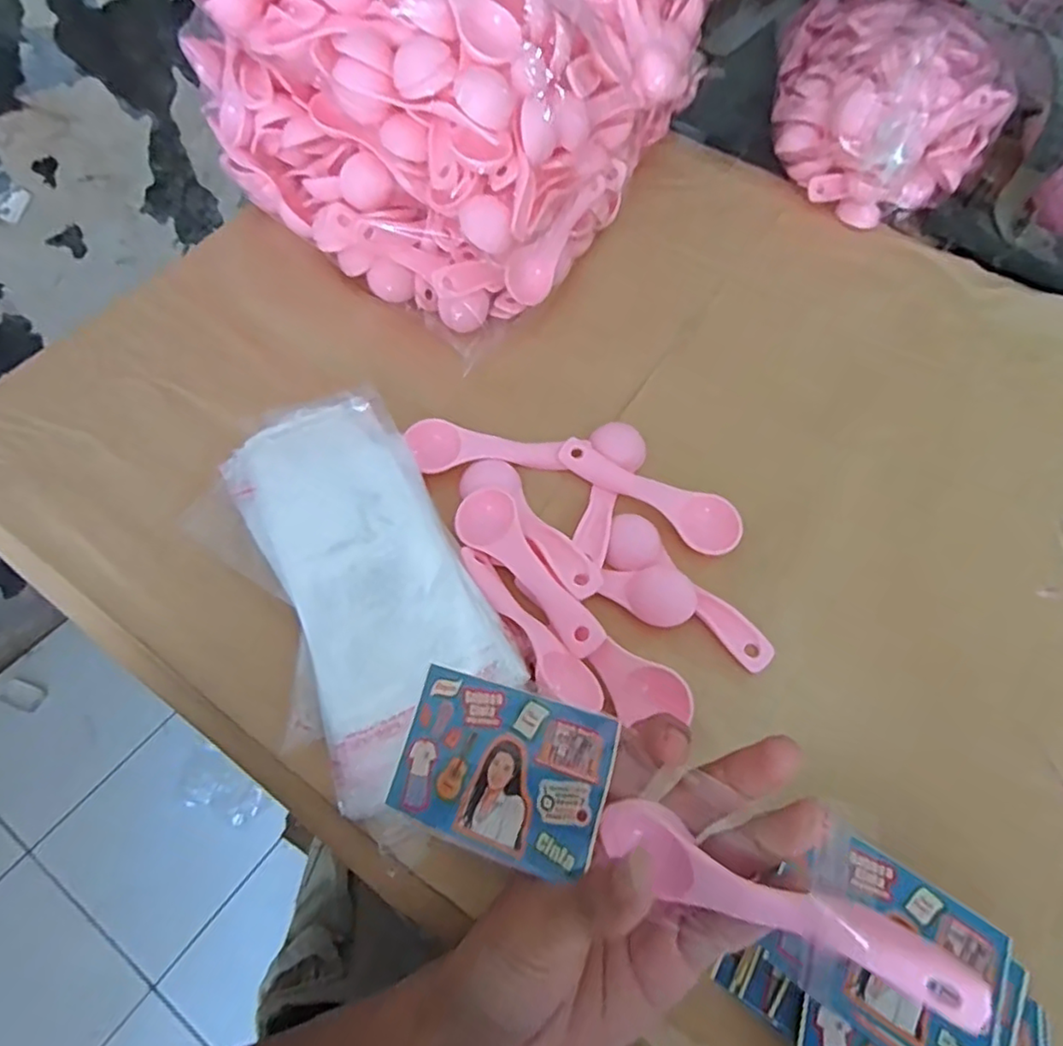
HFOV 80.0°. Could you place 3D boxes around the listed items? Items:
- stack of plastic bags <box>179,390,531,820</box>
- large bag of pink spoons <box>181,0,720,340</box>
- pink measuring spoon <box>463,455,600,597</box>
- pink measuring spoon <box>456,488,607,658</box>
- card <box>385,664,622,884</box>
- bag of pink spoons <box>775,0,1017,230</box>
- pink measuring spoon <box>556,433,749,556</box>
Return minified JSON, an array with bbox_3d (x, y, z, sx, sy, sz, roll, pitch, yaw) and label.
[{"bbox_3d":[-0.093,0.020,0.326,0.112,0.023,0.212,-27,63,-20],"label":"stack of plastic bags"},{"bbox_3d":[-0.037,-0.356,0.474,0.281,0.182,0.382,28,59,13],"label":"large bag of pink spoons"},{"bbox_3d":[-0.001,-0.001,0.352,0.031,0.012,0.107,-29,64,-21],"label":"pink measuring spoon"},{"bbox_3d":[-0.001,0.023,0.336,0.029,0.015,0.111,-34,66,-23],"label":"pink measuring spoon"},{"bbox_3d":[-0.013,0.097,0.251,0.089,0.004,0.060,9,73,29],"label":"card"},{"bbox_3d":[0.306,-0.378,0.555,0.198,0.096,0.262,26,61,10],"label":"bag of pink spoons"},{"bbox_3d":[0.069,-0.017,0.372,0.111,0.014,0.033,31,60,14],"label":"pink measuring spoon"}]

